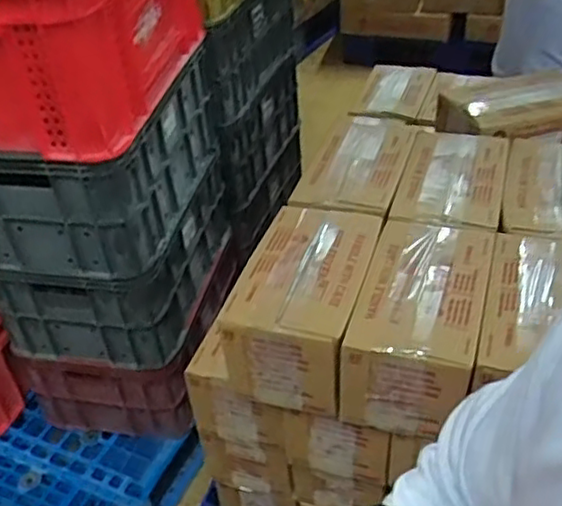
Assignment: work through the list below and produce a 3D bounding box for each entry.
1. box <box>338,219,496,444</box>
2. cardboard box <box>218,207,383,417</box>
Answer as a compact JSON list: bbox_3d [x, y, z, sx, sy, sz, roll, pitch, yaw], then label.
[{"bbox_3d":[0.204,0.094,1.009,0.161,0.146,0.298,11,41,16],"label":"box"},{"bbox_3d":[0.042,0.070,1.046,0.161,0.154,0.279,10,41,15],"label":"cardboard box"}]

